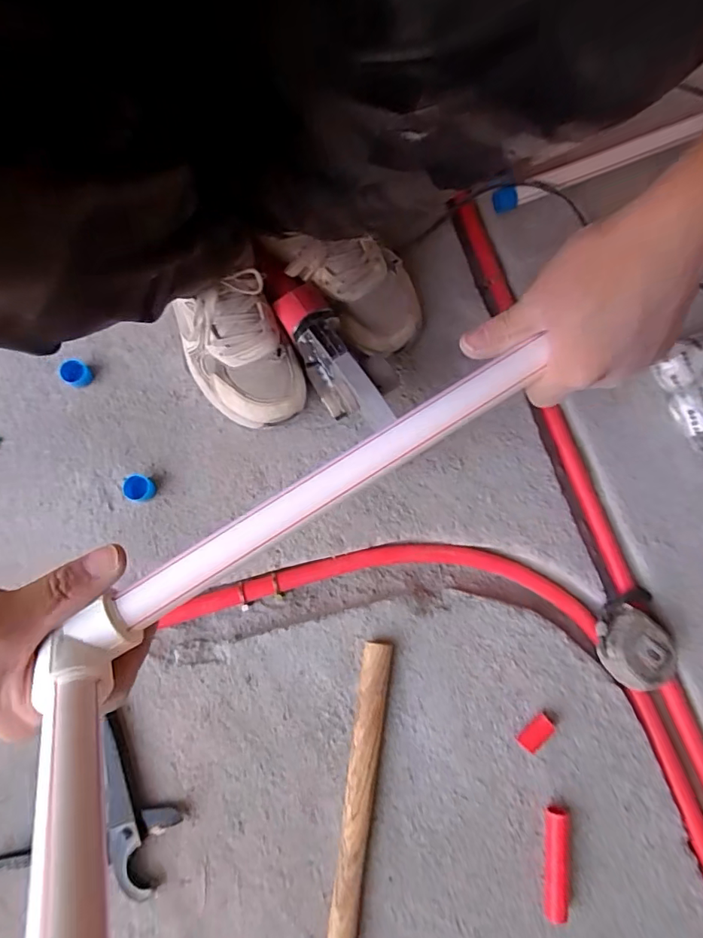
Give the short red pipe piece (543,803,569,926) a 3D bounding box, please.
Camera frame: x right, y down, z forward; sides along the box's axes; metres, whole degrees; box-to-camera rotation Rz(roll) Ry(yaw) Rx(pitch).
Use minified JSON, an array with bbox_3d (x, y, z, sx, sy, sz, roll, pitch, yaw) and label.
[{"bbox_3d":[0.192,0.367,0.457,0.022,0.020,0.089,6,77,2],"label":"short red pipe piece"}]

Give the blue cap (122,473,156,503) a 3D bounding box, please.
[{"bbox_3d":[-0.235,0.020,0.545,0.032,0.014,0.032,0,77,0],"label":"blue cap"}]

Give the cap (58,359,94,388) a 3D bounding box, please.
[{"bbox_3d":[-0.321,-0.111,0.572,0.033,0.016,0.029,33,79,8],"label":"cap"}]

